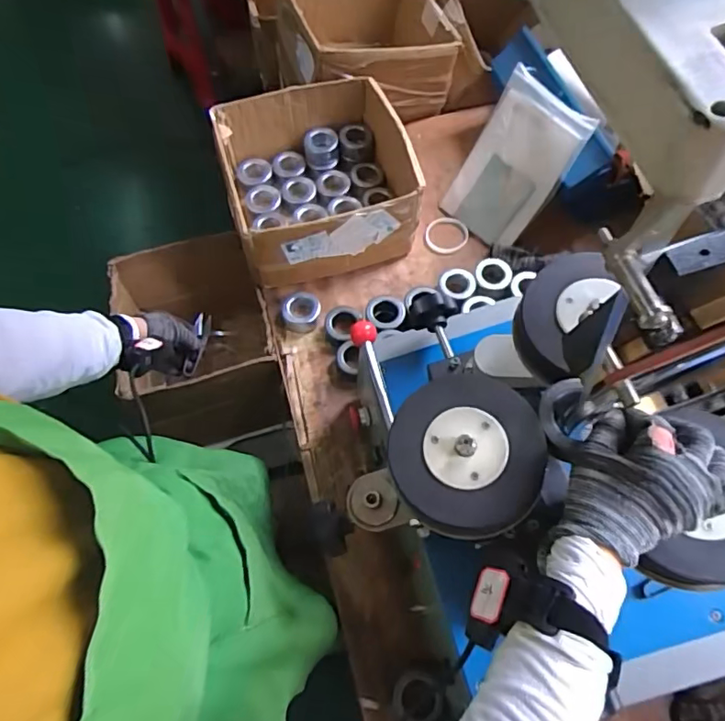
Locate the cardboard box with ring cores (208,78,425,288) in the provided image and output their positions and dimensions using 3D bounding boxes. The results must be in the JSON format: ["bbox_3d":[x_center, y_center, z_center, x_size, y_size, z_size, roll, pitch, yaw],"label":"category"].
[{"bbox_3d":[-0.082,-0.344,1.030,0.342,0.156,0.330,-15,64,-6],"label":"cardboard box with ring cores"}]

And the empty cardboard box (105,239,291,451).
[{"bbox_3d":[-0.337,-0.038,1.141,0.278,0.295,0.322,-16,64,-6],"label":"empty cardboard box"}]

